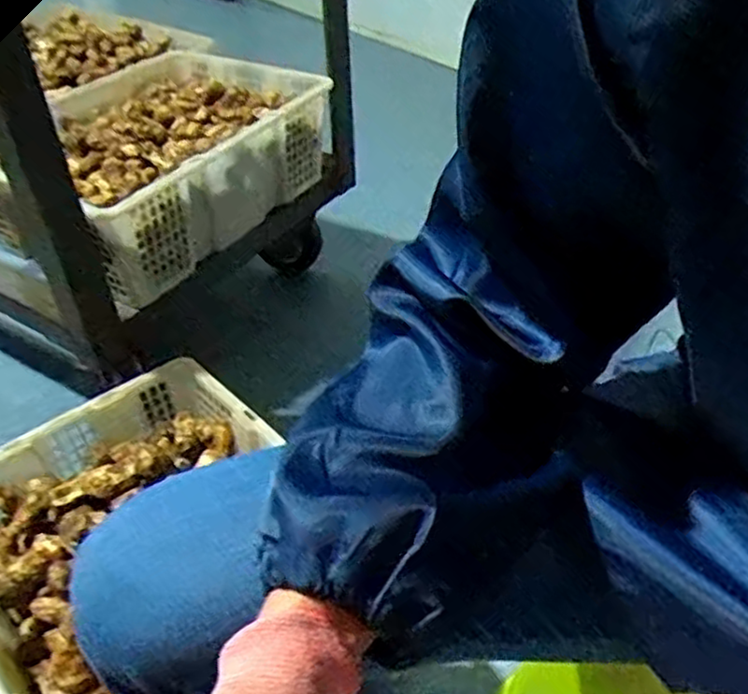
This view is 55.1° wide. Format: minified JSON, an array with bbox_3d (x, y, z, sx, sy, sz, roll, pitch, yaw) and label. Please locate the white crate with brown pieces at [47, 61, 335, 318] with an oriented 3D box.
[{"bbox_3d":[-0.309,-0.282,1.093,0.347,0.190,0.466,22,47,28],"label":"white crate with brown pieces"}]

